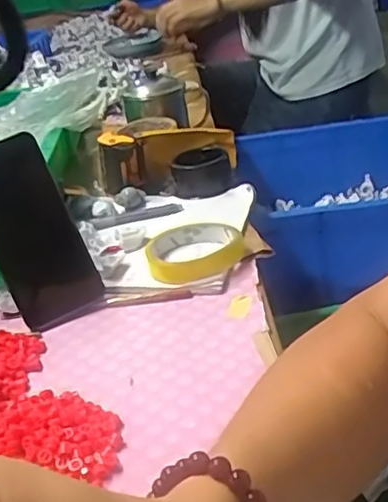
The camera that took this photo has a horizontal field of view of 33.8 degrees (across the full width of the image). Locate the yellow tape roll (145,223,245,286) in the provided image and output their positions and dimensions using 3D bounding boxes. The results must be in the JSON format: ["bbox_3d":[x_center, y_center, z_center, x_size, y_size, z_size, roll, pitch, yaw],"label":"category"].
[{"bbox_3d":[0.002,0.003,0.628,0.093,0.026,0.093,-6,29,3],"label":"yellow tape roll"}]

